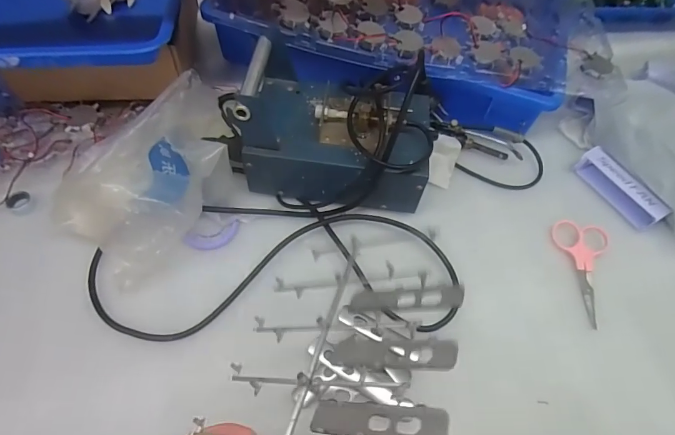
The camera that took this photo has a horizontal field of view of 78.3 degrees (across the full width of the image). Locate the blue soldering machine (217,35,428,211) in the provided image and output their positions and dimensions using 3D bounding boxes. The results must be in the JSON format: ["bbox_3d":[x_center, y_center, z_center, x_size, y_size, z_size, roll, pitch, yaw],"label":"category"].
[{"bbox_3d":[-0.004,-0.085,0.419,0.194,0.109,0.111,12,58,3],"label":"blue soldering machine"}]

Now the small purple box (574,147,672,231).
[{"bbox_3d":[0.308,-0.033,0.454,0.028,0.027,0.098,-25,63,-19],"label":"small purple box"}]

